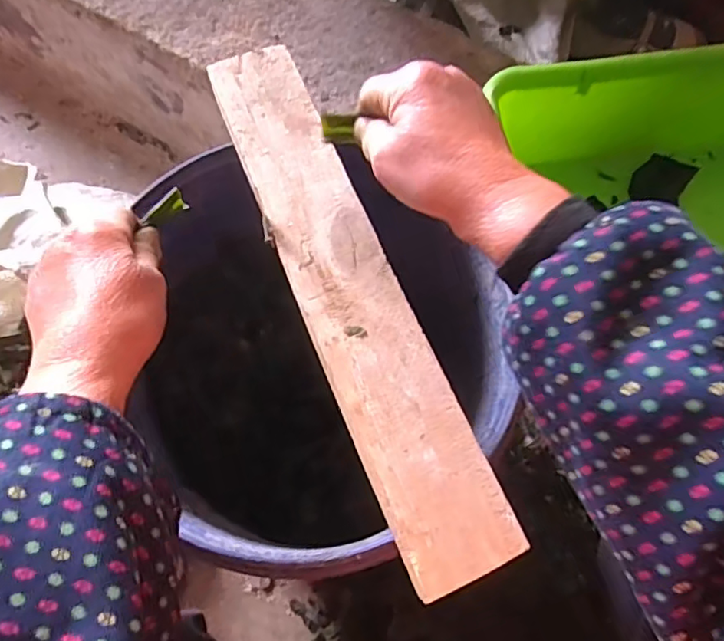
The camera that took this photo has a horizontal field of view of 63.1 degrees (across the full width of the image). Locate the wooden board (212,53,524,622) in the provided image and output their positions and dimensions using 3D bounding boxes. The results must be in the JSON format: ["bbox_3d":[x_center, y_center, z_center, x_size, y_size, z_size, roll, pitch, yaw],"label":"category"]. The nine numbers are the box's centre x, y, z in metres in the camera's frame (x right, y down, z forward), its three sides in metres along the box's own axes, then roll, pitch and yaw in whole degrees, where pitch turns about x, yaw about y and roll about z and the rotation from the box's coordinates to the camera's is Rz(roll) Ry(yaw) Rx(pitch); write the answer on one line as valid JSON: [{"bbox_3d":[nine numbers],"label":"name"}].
[{"bbox_3d":[-0.013,-0.029,0.361,0.060,0.009,0.366,-21,69,-9],"label":"wooden board"}]

